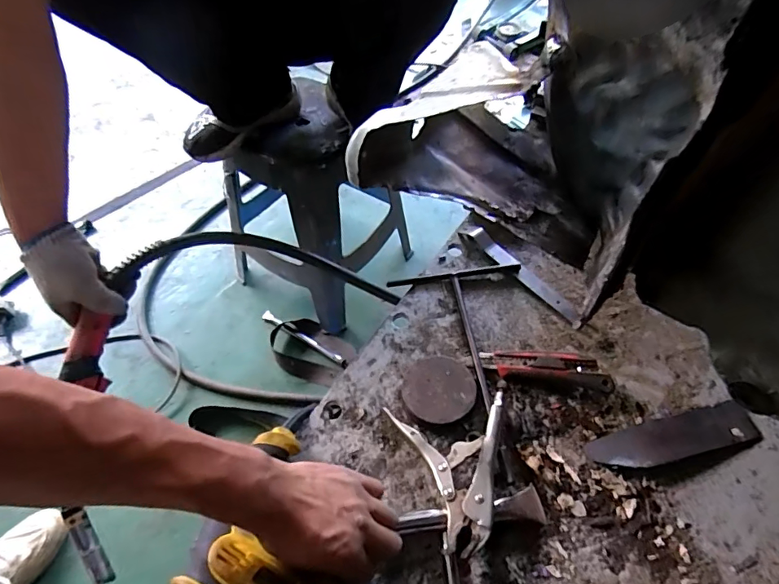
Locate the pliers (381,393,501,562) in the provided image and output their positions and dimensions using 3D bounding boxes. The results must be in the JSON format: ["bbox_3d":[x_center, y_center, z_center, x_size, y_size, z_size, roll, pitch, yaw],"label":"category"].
[{"bbox_3d":[0.068,0.182,0.485,0.131,0.037,0.154,-3,53,-2],"label":"pliers"}]

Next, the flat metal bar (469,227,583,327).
[{"bbox_3d":[0.182,-0.026,0.657,0.028,0.011,0.201,-32,59,-22],"label":"flat metal bar"}]

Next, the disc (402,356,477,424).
[{"bbox_3d":[0.058,0.112,0.549,0.077,0.028,0.087,20,56,14],"label":"disc"}]

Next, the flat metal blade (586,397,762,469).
[{"bbox_3d":[0.309,0.157,0.515,0.191,0.016,0.044,-11,54,-9],"label":"flat metal blade"}]

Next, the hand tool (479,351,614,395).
[{"bbox_3d":[0.182,0.089,0.559,0.139,0.030,0.038,11,54,8],"label":"hand tool"}]

